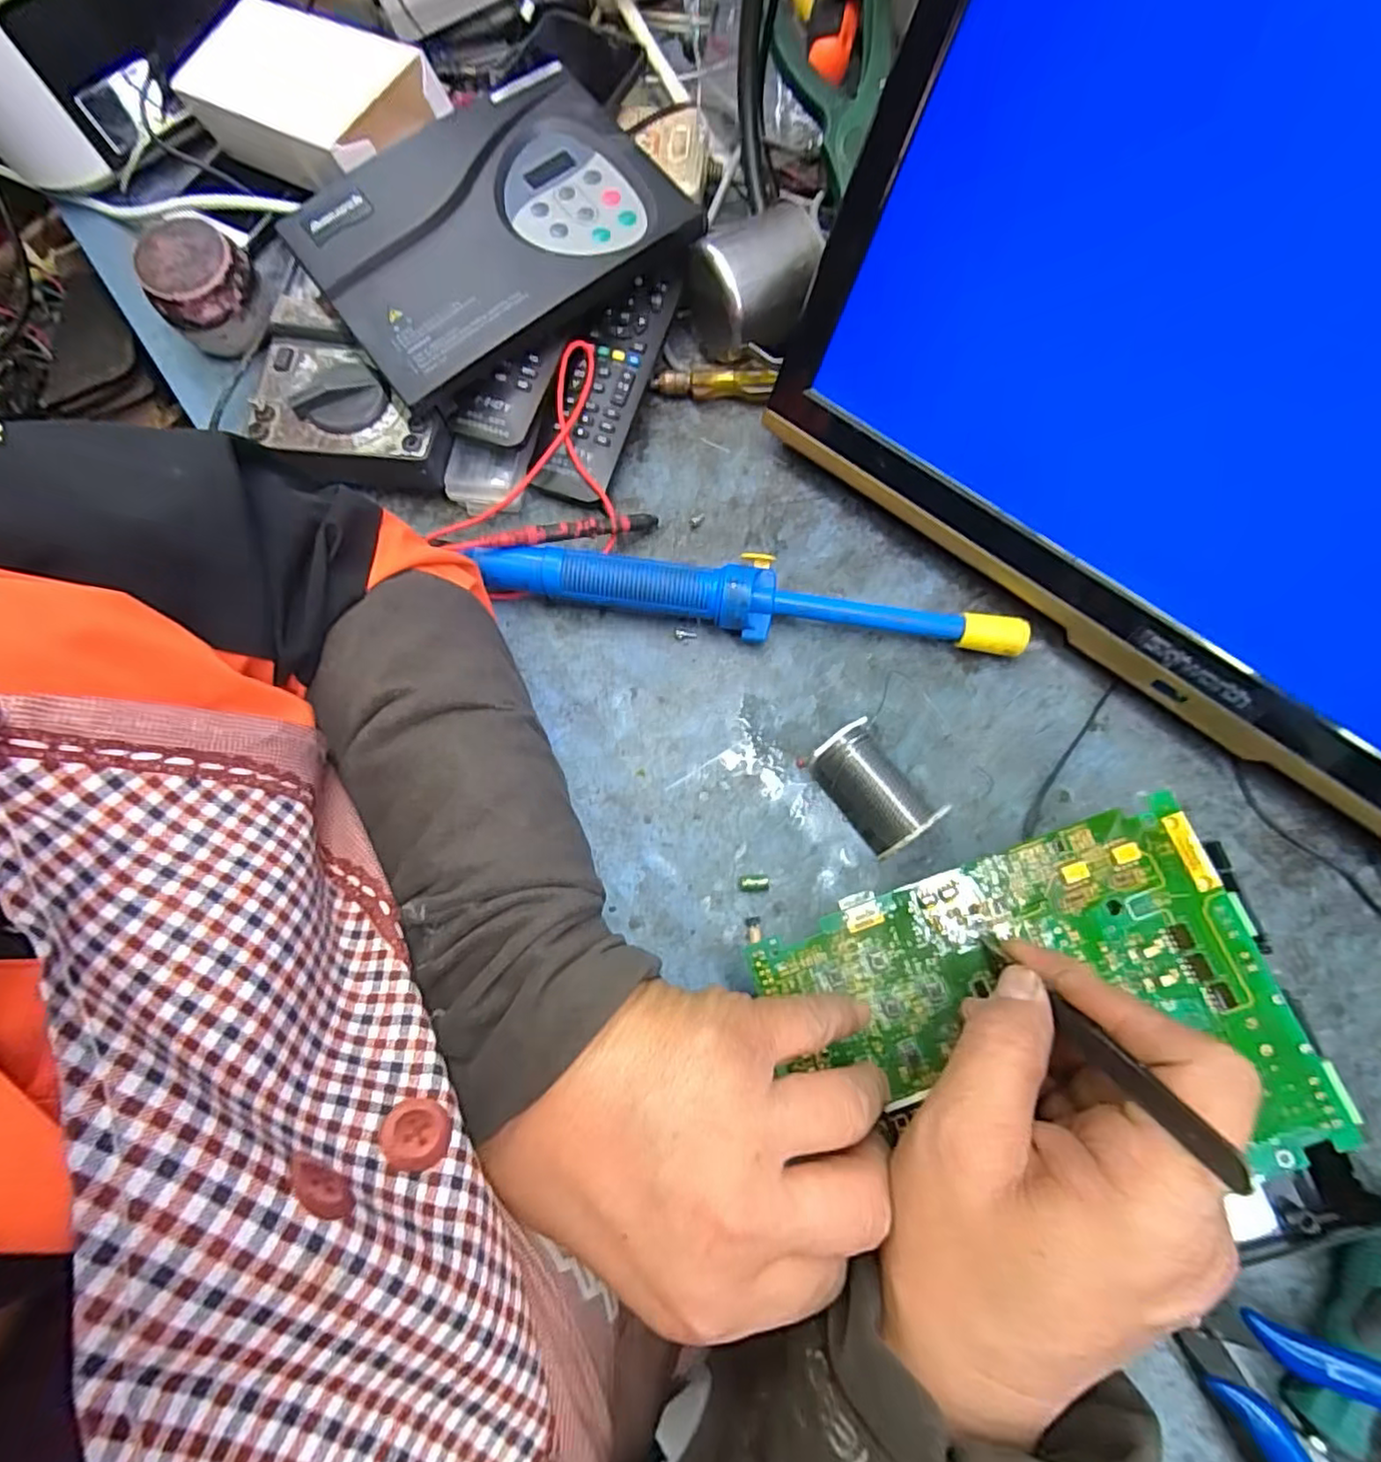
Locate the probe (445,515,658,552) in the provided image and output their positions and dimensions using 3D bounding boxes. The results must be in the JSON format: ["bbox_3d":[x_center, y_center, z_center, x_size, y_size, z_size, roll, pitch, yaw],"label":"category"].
[{"bbox_3d":[-0.073,-0.110,0.361,0.116,0.012,0.007,-15,72,-22],"label":"probe"}]

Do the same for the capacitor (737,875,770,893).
[{"bbox_3d":[0.032,0.077,0.327,0.016,0.007,0.008,-1,73,2],"label":"capacitor"}]

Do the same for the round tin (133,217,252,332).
[{"bbox_3d":[-0.301,-0.278,0.393,0.053,0.025,0.052,0,75,1],"label":"round tin"}]

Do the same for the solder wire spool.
[{"bbox_3d":[0.089,0.028,0.322,0.035,0.041,0.061,-33,75,-8],"label":"solder wire spool"}]

